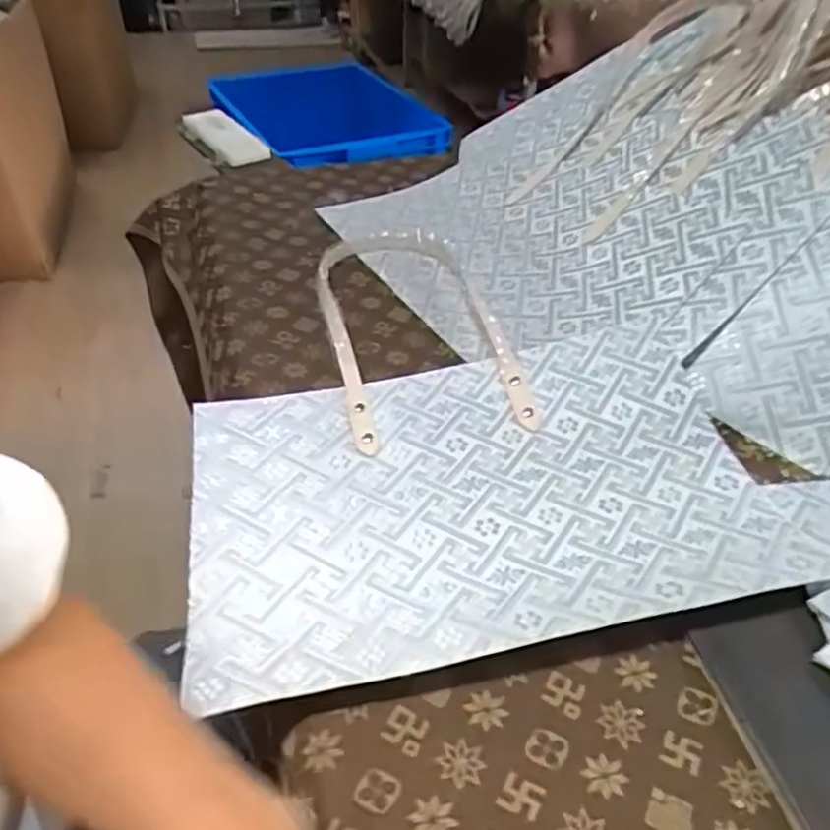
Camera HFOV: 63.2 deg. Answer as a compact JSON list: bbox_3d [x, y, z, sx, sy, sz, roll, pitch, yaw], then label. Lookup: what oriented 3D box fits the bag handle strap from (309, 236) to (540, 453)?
[{"bbox_3d":[-0.006,-0.094,0.642,0.154,0.014,0.309,-8,44,-9],"label":"bag handle strap"}]

